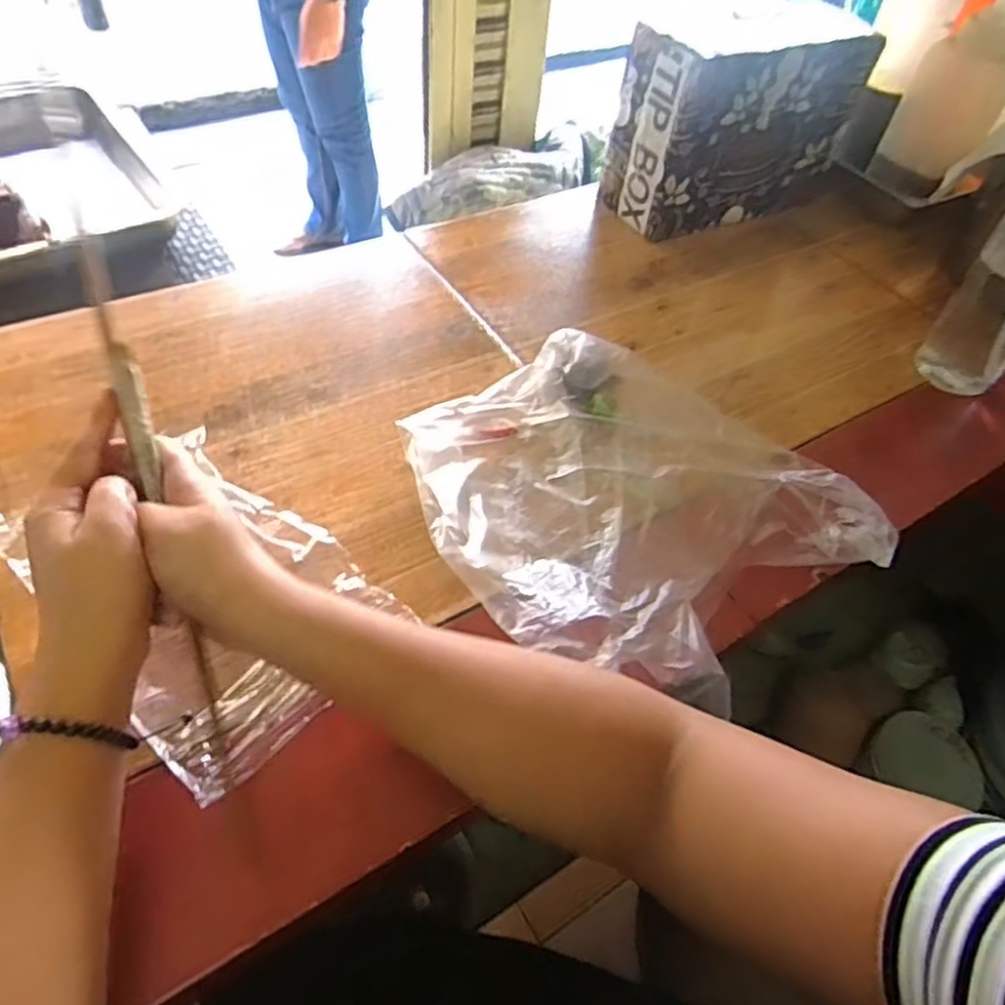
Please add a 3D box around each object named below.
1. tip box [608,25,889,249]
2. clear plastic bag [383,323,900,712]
[{"bbox_3d":[0.239,-0.377,0.718,0.244,0.171,0.095,-24,56,-23],"label":"tip box"},{"bbox_3d":[0.079,-0.008,0.464,0.229,0.041,0.259,-33,62,-29],"label":"clear plastic bag"}]

